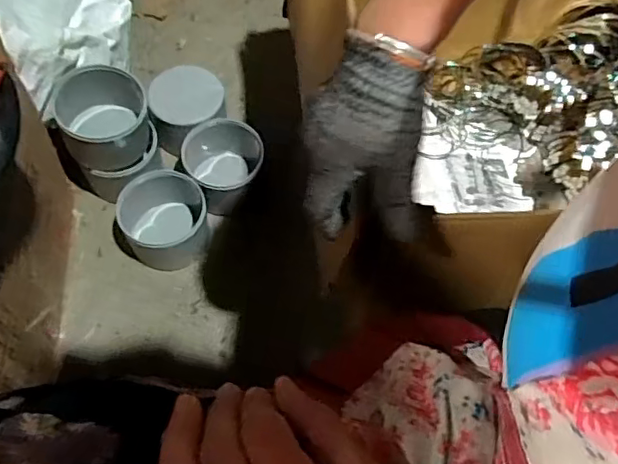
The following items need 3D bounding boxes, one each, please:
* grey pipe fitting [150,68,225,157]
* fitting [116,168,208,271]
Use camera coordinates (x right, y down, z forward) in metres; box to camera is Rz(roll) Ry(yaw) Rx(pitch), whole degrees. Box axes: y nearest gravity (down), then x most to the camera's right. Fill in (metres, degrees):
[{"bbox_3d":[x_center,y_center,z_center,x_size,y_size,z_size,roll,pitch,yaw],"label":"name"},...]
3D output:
[{"bbox_3d":[-0.171,-0.174,0.841,0.099,0.086,0.111,-6,64,-5],"label":"grey pipe fitting"},{"bbox_3d":[-0.188,-0.021,0.755,0.102,0.100,0.111,1,64,-2],"label":"fitting"}]

